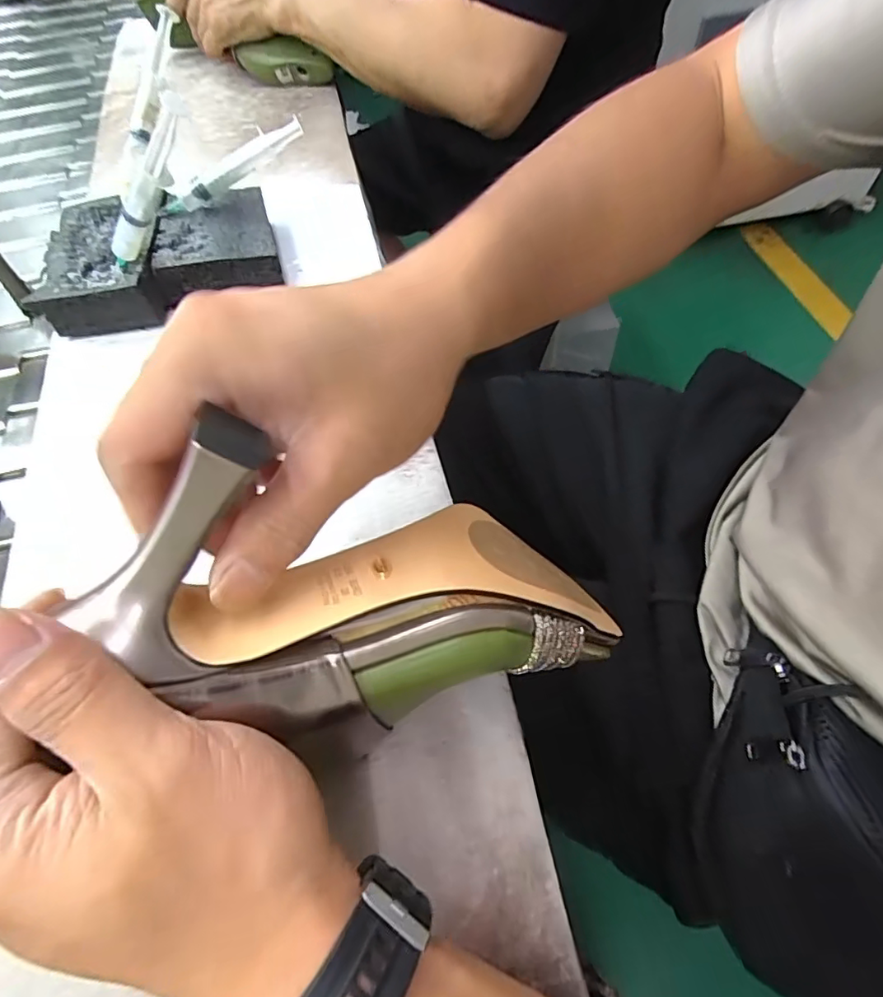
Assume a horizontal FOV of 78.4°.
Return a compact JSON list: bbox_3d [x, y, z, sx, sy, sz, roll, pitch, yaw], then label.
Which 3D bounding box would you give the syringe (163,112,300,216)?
[{"bbox_3d":[-0.158,-0.250,0.412,0.120,0.023,0.012,-32,56,4],"label":"syringe"}]

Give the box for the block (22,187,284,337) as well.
[{"bbox_3d":[-0.214,-0.190,0.419,0.170,0.034,0.129,-16,59,-6],"label":"block"}]

